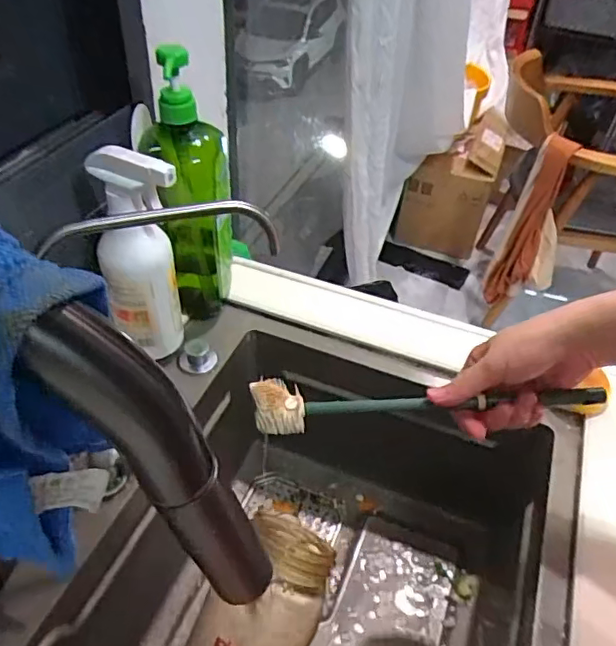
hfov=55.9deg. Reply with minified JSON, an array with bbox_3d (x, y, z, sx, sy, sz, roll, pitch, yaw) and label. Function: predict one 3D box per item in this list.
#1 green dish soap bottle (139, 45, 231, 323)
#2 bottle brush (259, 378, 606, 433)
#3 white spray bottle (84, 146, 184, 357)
[{"bbox_3d":[-0.119,-0.131,0.614,0.077,0.293,0.052,-26,51,-28],"label":"green dish soap bottle"},{"bbox_3d":[0.099,0.064,0.480,0.287,0.032,0.033,-3,44,2],"label":"bottle brush"},{"bbox_3d":[-0.162,-0.063,0.559,0.070,0.206,0.057,-10,46,-15],"label":"white spray bottle"}]

